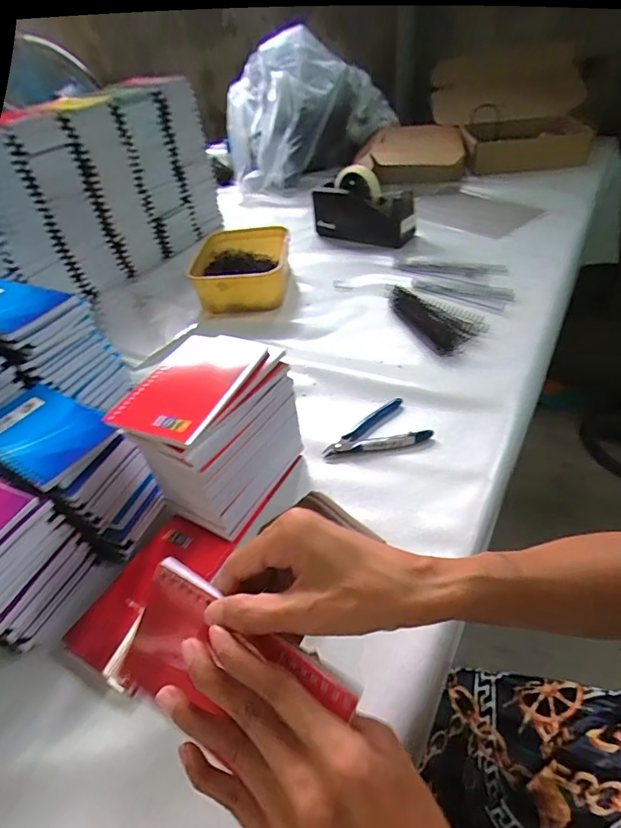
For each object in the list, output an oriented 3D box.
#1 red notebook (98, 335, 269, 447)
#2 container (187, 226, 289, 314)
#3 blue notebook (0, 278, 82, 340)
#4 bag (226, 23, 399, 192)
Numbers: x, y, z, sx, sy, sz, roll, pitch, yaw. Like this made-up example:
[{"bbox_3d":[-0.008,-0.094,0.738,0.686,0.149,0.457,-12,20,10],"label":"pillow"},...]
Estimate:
[{"bbox_3d":[-0.101,-0.028,0.385,0.084,0.010,0.130,15,47,23],"label":"red notebook"},{"bbox_3d":[-0.118,-0.259,0.793,0.160,0.063,0.214,-4,42,4],"label":"container"},{"bbox_3d":[-0.329,-0.117,0.480,0.134,0.012,0.092,14,47,22],"label":"blue notebook"},{"bbox_3d":[-0.010,-0.767,1.136,0.415,0.288,0.286,0,43,8],"label":"bag"}]

